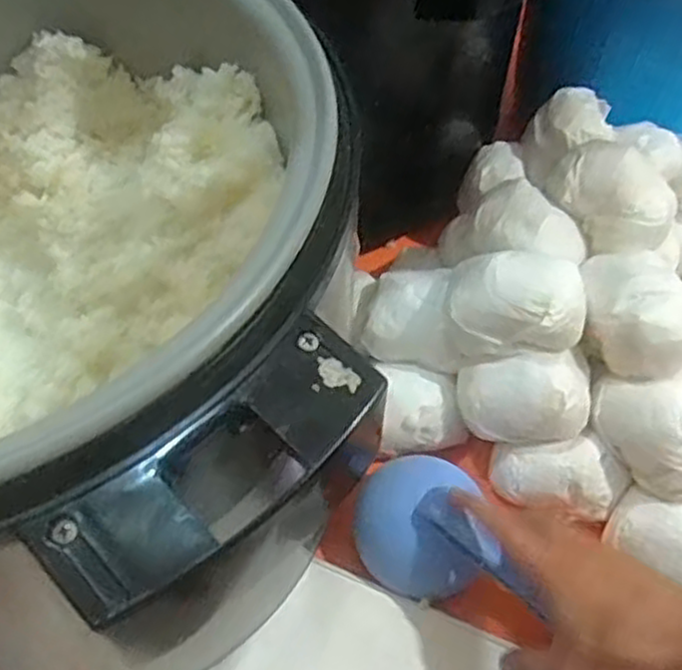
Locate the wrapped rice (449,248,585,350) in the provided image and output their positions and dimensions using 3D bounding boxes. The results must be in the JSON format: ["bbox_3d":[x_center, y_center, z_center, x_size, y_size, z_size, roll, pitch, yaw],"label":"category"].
[{"bbox_3d":[0.122,-0.029,0.527,0.093,0.044,0.067,16,55,9],"label":"wrapped rice"}]

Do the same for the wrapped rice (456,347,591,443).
[{"bbox_3d":[0.128,0.045,0.532,0.086,0.052,0.051,2,54,-1],"label":"wrapped rice"}]

